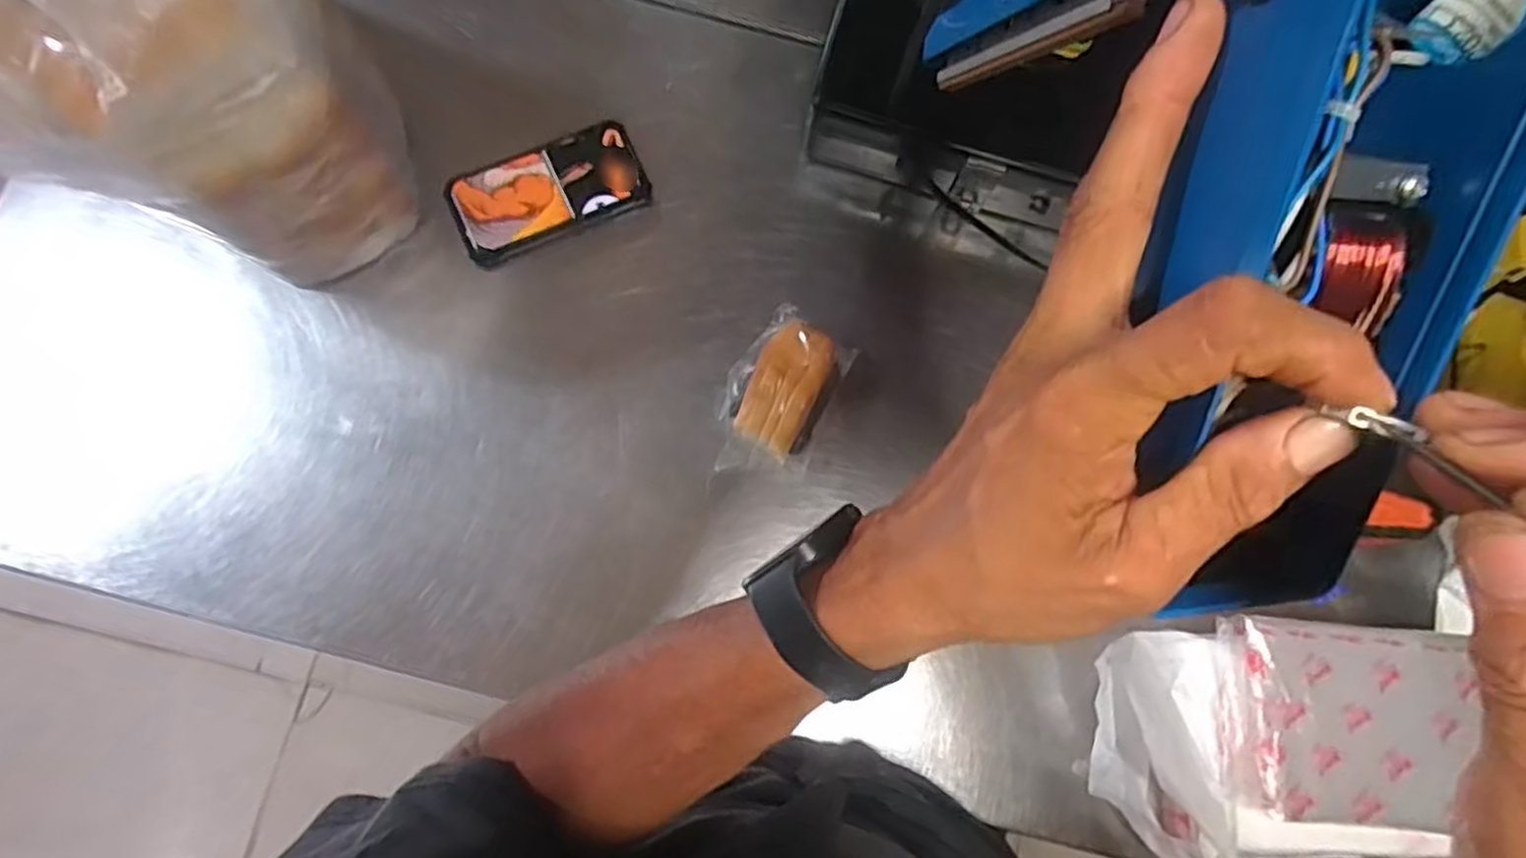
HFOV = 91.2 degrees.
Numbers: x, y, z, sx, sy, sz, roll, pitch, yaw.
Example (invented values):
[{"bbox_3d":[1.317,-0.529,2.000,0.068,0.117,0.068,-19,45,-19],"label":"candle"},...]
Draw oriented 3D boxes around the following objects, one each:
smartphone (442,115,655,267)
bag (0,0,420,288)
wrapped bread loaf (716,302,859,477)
[{"bbox_3d":[-0.181,-0.203,0.632,0.160,0.016,0.082,-23,84,-8],"label":"smartphone"},{"bbox_3d":[-0.376,-0.219,0.491,0.182,0.271,0.180,26,78,2],"label":"bag"},{"bbox_3d":[0.014,-0.027,0.600,0.083,0.031,0.133,24,78,2],"label":"wrapped bread loaf"}]

